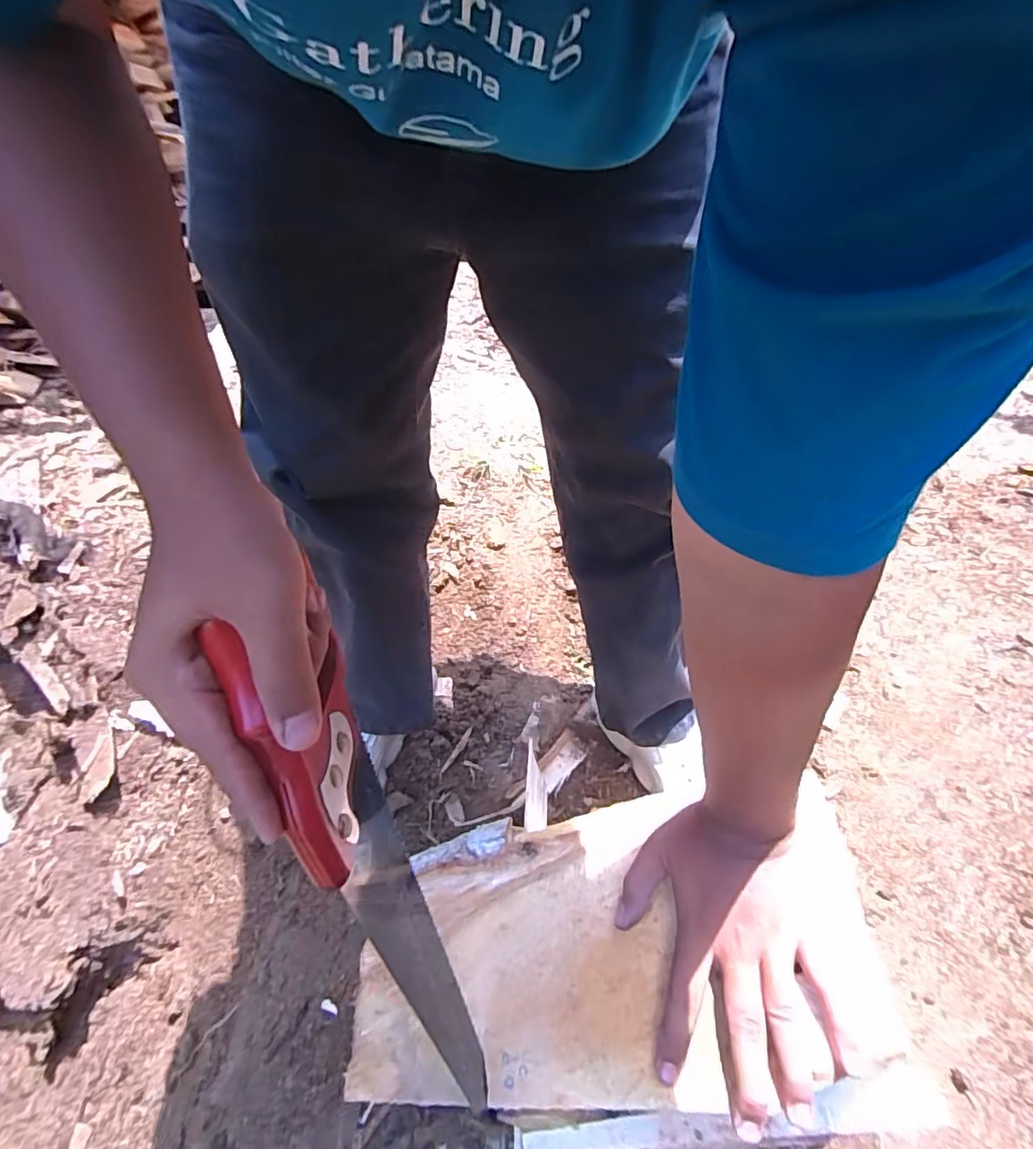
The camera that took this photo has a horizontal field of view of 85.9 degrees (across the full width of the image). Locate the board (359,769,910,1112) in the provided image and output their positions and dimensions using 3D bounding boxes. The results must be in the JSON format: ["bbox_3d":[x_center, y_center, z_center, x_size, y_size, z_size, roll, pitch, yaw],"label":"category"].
[{"bbox_3d":[0.055,0.267,0.410,0.370,0.022,0.180,-12,46,14],"label":"board"}]

